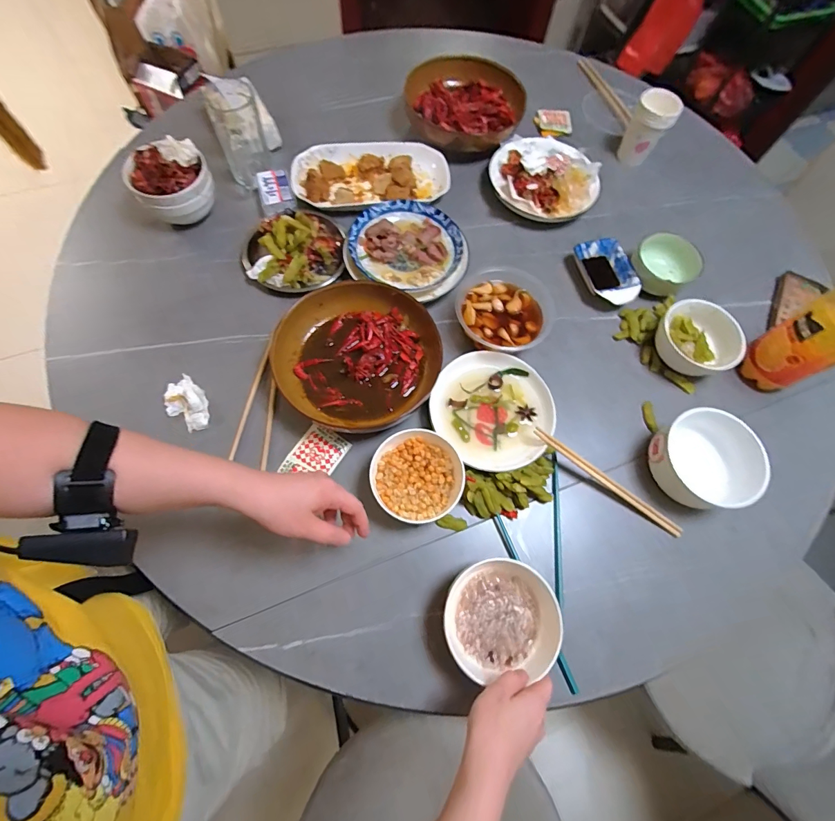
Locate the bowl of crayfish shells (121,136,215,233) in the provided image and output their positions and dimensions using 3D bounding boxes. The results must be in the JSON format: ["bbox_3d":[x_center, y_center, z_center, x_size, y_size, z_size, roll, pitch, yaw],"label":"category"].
[{"bbox_3d":[-0.393,-0.362,0.651,0.120,0.098,0.110,-29,75,-13],"label":"bowl of crayfish shells"}]

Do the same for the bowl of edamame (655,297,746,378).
[{"bbox_3d":[0.436,-0.113,0.626,0.110,0.059,0.114,1,70,-4],"label":"bowl of edamame"}]

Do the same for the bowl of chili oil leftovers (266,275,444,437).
[{"bbox_3d":[-0.084,-0.077,0.575,0.230,0.046,0.213,1,70,-4],"label":"bowl of chili oil leftovers"}]

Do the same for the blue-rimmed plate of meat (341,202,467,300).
[{"bbox_3d":[-0.012,-0.271,0.657,0.187,0.028,0.178,1,70,-4],"label":"blue-rimmed plate of meat"}]

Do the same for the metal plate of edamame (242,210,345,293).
[{"bbox_3d":[-0.204,-0.272,0.655,0.165,0.062,0.158,-15,72,-9],"label":"metal plate of edamame"}]

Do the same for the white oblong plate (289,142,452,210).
[{"bbox_3d":[-0.085,-0.426,0.728,0.273,0.036,0.154,-5,71,-6],"label":"white oblong plate"}]

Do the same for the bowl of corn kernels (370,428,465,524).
[{"bbox_3d":[0.000,0.088,0.522,0.115,0.053,0.112,1,70,-4],"label":"bowl of corn kernels"}]

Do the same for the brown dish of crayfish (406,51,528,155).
[{"bbox_3d":[0.093,-0.585,0.780,0.220,0.065,0.225,1,71,-4],"label":"brown dish of crayfish"}]

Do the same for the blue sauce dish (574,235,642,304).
[{"bbox_3d":[0.324,-0.231,0.680,0.078,0.029,0.125,-11,72,-8],"label":"blue sauce dish"}]

